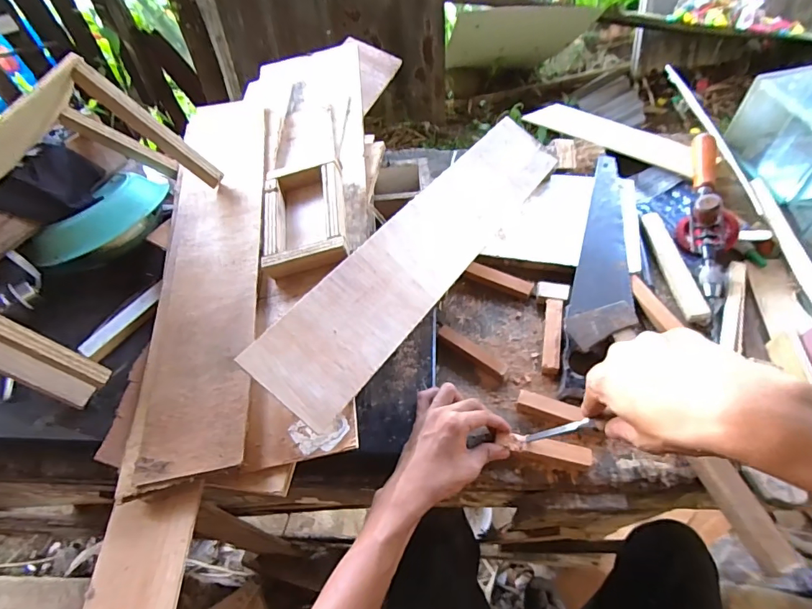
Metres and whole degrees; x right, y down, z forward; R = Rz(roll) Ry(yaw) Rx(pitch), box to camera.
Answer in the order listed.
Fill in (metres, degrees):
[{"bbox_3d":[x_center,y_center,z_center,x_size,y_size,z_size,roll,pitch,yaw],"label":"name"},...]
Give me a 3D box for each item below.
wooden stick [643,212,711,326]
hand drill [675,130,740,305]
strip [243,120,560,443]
[{"bbox_3d":[0.378,-0.064,0.624,0.033,0.009,0.200,-2,55,4],"label":"wooden stick"},{"bbox_3d":[0.446,-0.138,0.637,0.071,0.070,0.285,15,58,15],"label":"hand drill"},{"bbox_3d":[0.042,-0.091,0.589,0.114,0.012,0.575,41,58,2],"label":"strip"}]

